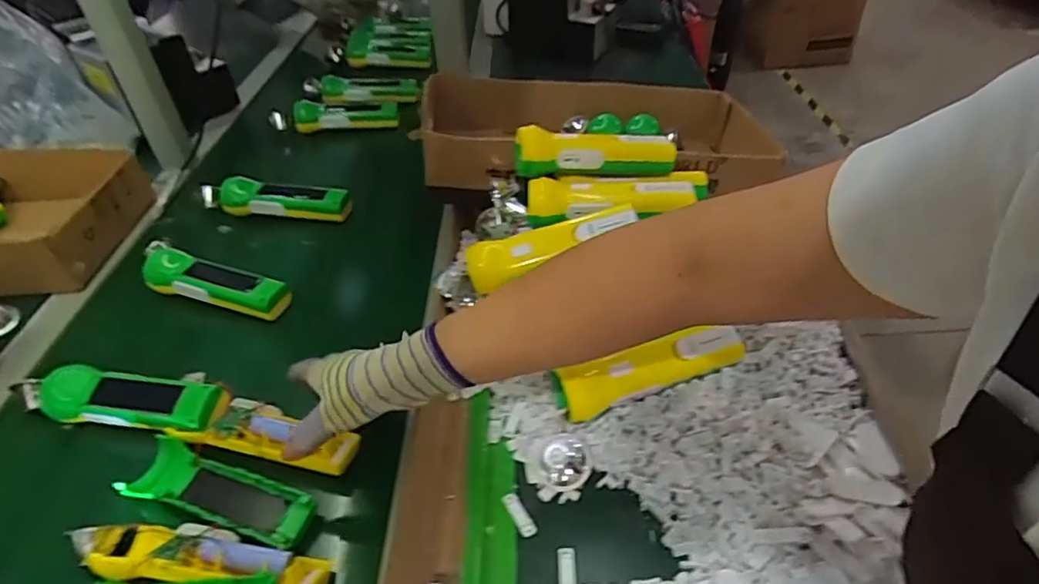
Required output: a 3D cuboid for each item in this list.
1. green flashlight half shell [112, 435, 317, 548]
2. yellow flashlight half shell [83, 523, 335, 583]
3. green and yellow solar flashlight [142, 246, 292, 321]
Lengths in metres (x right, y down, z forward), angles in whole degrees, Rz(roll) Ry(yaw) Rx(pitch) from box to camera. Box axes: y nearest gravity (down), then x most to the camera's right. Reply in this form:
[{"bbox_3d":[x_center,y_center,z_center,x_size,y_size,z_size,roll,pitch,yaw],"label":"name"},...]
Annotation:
[{"bbox_3d":[-0.239,0.165,0.479,0.160,0.023,0.048,11,44,19],"label":"green flashlight half shell"},{"bbox_3d":[-0.225,0.192,0.433,0.171,0.030,0.047,2,42,9],"label":"yellow flashlight half shell"},{"bbox_3d":[-0.349,-0.012,0.677,0.188,0.039,0.051,11,44,18],"label":"green and yellow solar flashlight"}]

